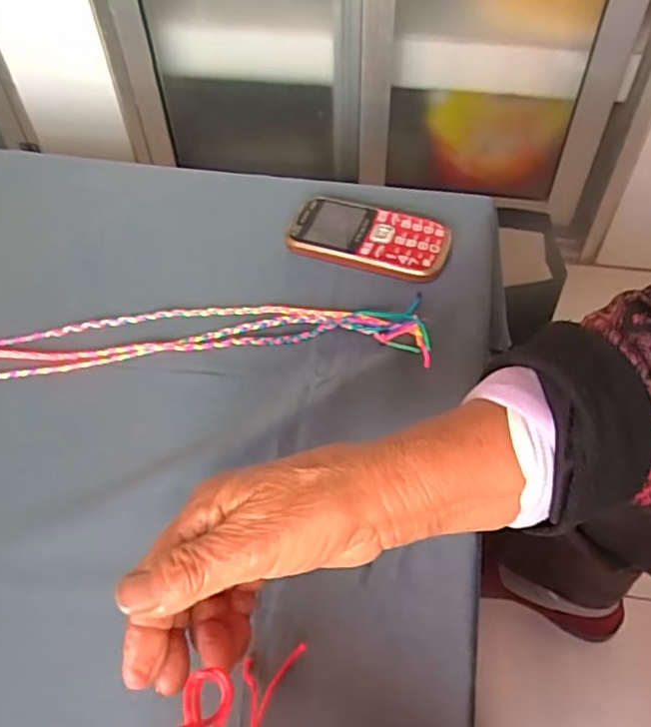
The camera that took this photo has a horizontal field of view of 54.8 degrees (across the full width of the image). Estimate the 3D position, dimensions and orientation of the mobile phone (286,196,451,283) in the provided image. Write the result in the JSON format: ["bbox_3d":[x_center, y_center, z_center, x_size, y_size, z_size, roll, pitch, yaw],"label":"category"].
[{"bbox_3d":[0.035,-0.103,0.507,0.128,0.013,0.065,17,55,15],"label":"mobile phone"}]

